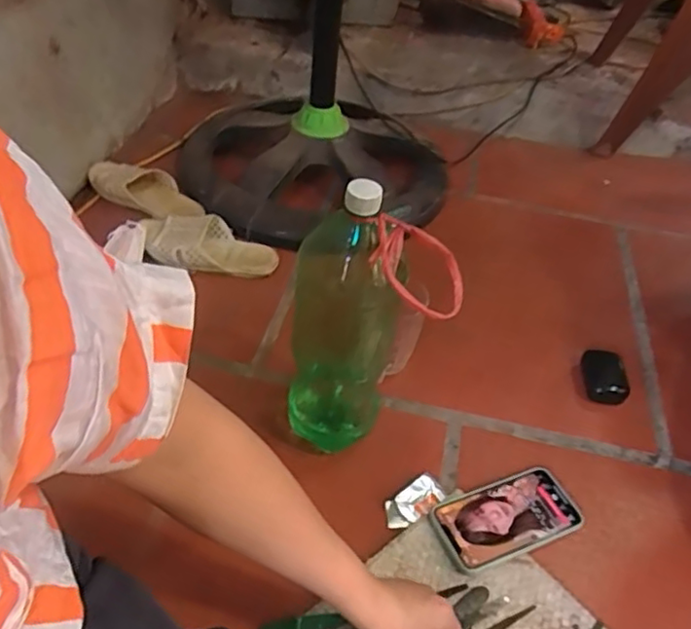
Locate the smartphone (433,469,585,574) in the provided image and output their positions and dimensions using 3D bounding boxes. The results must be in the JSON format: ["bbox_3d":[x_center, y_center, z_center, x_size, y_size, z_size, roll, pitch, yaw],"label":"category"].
[{"bbox_3d":[0.174,0.219,0.686,0.158,0.014,0.082,-14,48,-20],"label":"smartphone"}]

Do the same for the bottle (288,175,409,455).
[{"bbox_3d":[-0.006,0.018,0.628,0.091,0.332,0.100,4,44,-3],"label":"bottle"}]

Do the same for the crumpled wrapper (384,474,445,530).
[{"bbox_3d":[0.075,0.201,0.682,0.075,0.011,0.035,-26,53,-30],"label":"crumpled wrapper"}]

